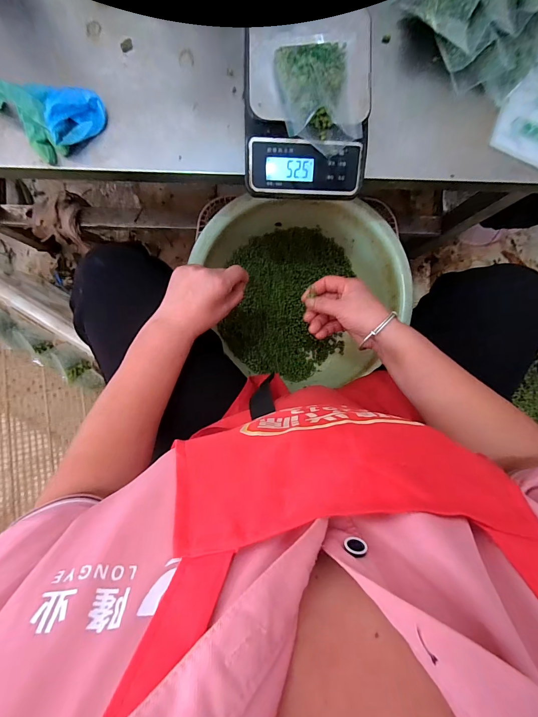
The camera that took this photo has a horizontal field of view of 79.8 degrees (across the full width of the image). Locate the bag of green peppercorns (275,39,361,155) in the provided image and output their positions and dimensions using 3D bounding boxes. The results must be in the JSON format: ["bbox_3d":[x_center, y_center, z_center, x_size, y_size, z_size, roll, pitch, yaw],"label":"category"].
[{"bbox_3d":[0.059,-0.300,0.358,0.093,0.036,0.128,-6,92,-4],"label":"bag of green peppercorns"}]

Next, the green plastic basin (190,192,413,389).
[{"bbox_3d":[0.064,-0.123,0.603,0.330,0.132,0.341,0,91,-4],"label":"green plastic basin"}]

